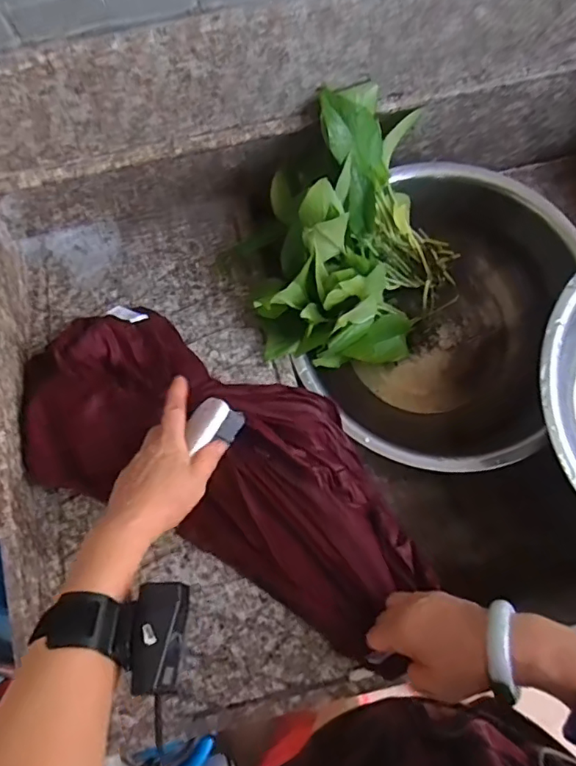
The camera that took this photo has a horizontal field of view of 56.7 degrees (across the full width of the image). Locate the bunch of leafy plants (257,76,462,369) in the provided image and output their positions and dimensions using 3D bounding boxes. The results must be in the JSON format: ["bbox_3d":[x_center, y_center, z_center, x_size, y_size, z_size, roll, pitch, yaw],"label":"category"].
[{"bbox_3d":[0.095,-0.158,0.614,0.223,0.175,0.263,7,78,2],"label":"bunch of leafy plants"}]

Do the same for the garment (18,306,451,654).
[{"bbox_3d":[-0.077,0.076,0.558,0.456,0.092,0.209,30,80,10],"label":"garment"}]

